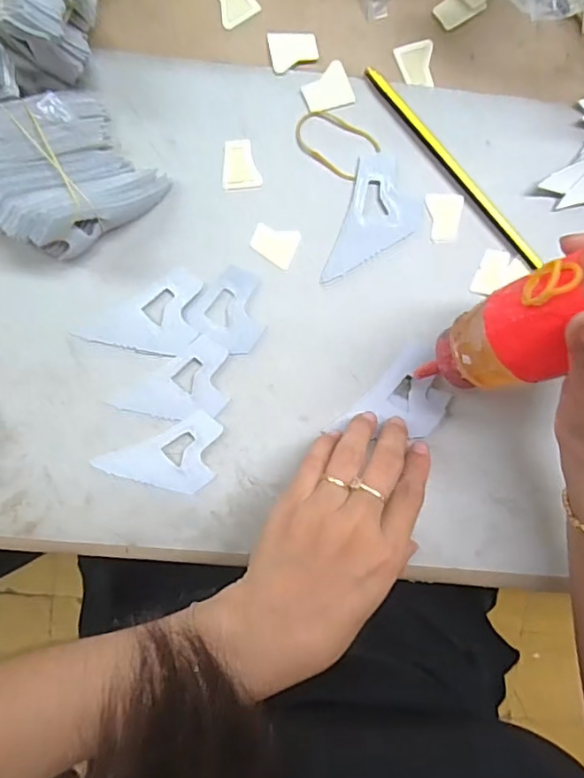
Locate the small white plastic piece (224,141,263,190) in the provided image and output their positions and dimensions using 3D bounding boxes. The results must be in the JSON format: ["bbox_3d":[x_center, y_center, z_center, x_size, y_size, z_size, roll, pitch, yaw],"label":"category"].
[{"bbox_3d":[-0.031,-0.136,0.335,0.023,0.004,0.029,-6,96,-1],"label":"small white plastic piece"}]

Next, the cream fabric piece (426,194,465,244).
[{"bbox_3d":[0.095,-0.106,0.344,0.022,0.004,0.029,-1,96,-2],"label":"cream fabric piece"}]

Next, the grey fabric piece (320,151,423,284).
[{"bbox_3d":[0.053,-0.102,0.344,0.045,0.004,0.082,17,95,-4],"label":"grey fabric piece"}]

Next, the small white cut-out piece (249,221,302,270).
[{"bbox_3d":[-0.011,-0.090,0.341,0.027,0.004,0.024,23,95,-4],"label":"small white cut-out piece"}]

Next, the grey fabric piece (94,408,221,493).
[{"bbox_3d":[-0.079,0.048,0.353,0.079,0.005,0.044,-26,96,1],"label":"grey fabric piece"}]

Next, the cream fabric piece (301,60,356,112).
[{"bbox_3d":[0.021,-0.180,0.331,0.028,0.004,0.024,-23,96,1],"label":"cream fabric piece"}]

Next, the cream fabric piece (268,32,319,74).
[{"bbox_3d":[0.001,-0.203,0.331,0.029,0.004,0.023,-11,96,-1],"label":"cream fabric piece"}]

